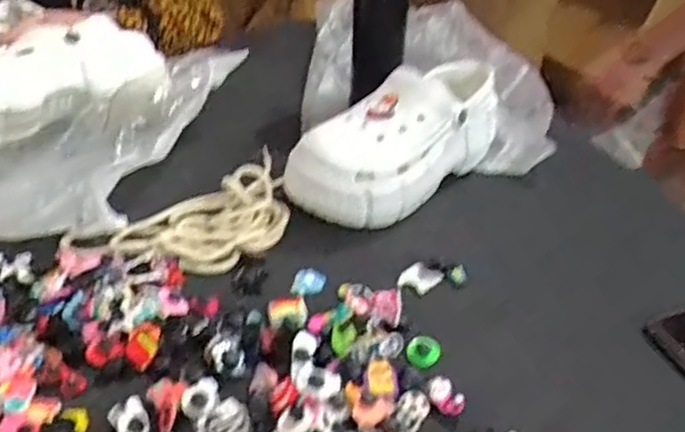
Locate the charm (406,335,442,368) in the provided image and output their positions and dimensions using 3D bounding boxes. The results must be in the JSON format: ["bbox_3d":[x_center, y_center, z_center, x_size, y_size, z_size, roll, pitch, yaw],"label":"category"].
[{"bbox_3d":[0.062,0.103,0.500,0.025,0.013,0.022,10,37,8],"label":"charm"}]

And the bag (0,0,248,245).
[{"bbox_3d":[-0.330,-0.114,0.676,0.346,0.114,0.290,14,38,13],"label":"bag"}]

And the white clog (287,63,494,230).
[{"bbox_3d":[0.062,-0.081,0.654,0.096,0.112,0.235,30,44,31],"label":"white clog"}]

